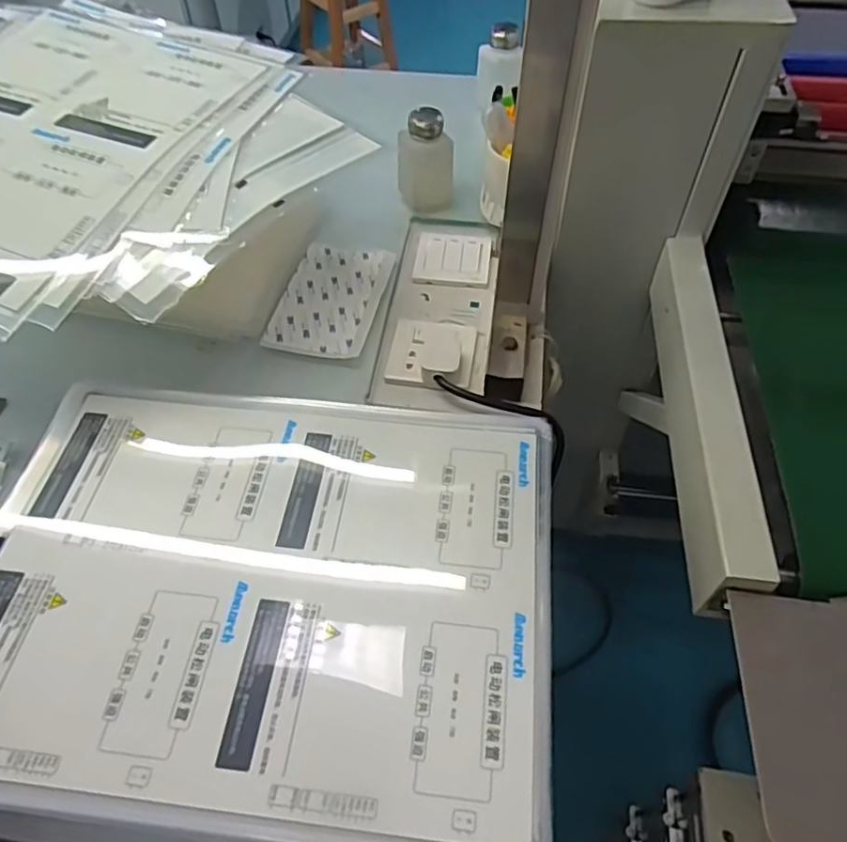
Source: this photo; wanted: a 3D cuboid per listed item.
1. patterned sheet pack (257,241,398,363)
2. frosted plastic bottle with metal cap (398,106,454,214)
[{"bbox_3d":[-0.097,-0.135,0.690,0.103,0.010,0.170,9,53,7],"label":"patterned sheet pack"},{"bbox_3d":[0.003,-0.308,0.756,0.063,0.106,0.053,-8,52,-6],"label":"frosted plastic bottle with metal cap"}]

